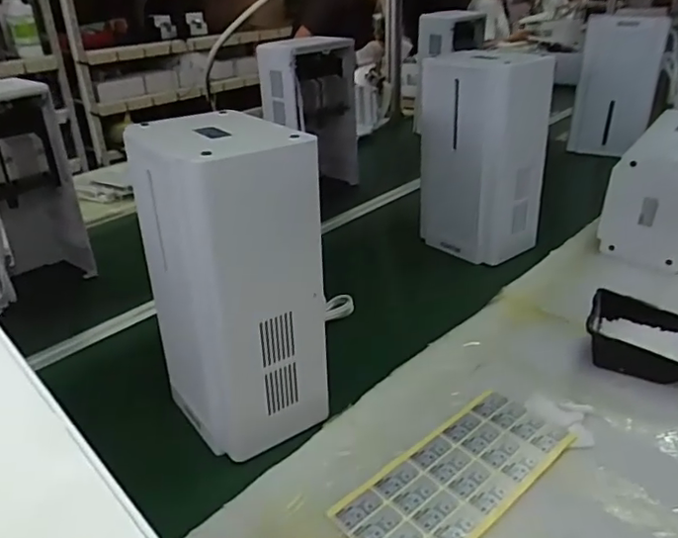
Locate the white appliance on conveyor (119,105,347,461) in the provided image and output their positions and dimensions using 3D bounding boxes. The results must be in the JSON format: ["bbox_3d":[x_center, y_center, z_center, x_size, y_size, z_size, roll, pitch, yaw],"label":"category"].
[{"bbox_3d":[-0.118,0.014,0.656,0.167,0.329,0.164,-15,29,-23],"label":"white appliance on conveyor"}]

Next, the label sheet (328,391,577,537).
[{"bbox_3d":[0.130,0.219,0.622,0.272,0.007,0.118,-24,34,-36],"label":"label sheet"}]

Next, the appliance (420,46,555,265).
[{"bbox_3d":[0.257,-0.206,1.060,0.131,0.344,0.212,-24,34,-36],"label":"appliance"}]

